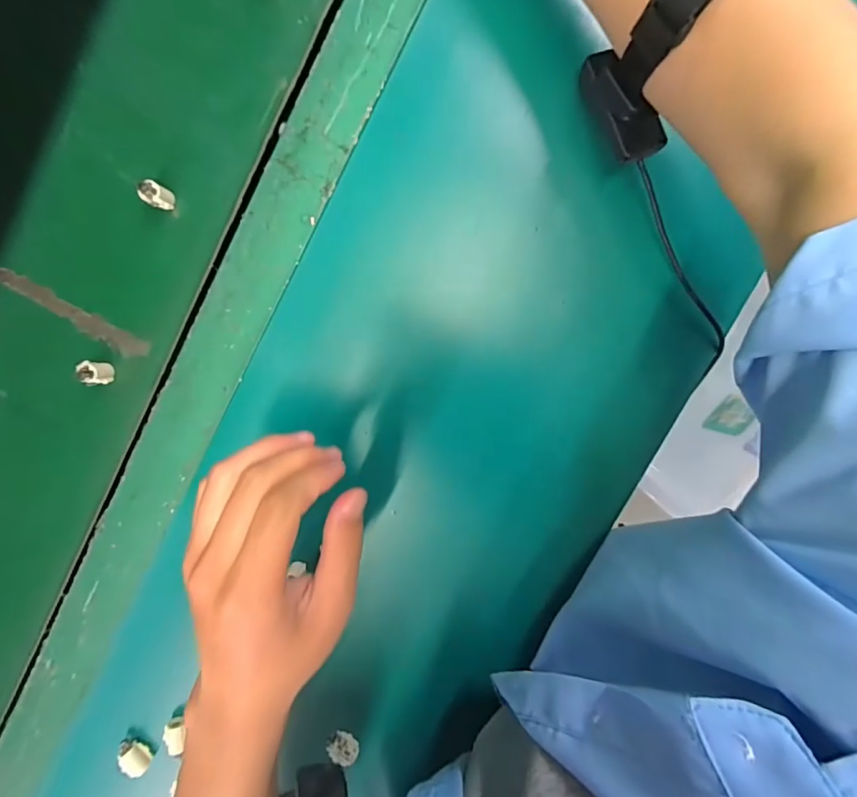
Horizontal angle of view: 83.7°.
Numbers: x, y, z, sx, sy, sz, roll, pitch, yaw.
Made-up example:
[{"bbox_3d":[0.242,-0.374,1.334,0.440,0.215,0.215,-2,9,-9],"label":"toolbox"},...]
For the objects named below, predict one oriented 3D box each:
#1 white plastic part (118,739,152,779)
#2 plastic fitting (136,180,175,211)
[{"bbox_3d":[-0.235,0.287,0.382,0.013,0.014,0.031,-35,95,5],"label":"white plastic part"},{"bbox_3d":[-0.187,-0.140,0.332,0.012,0.028,0.015,31,96,-2],"label":"plastic fitting"}]

